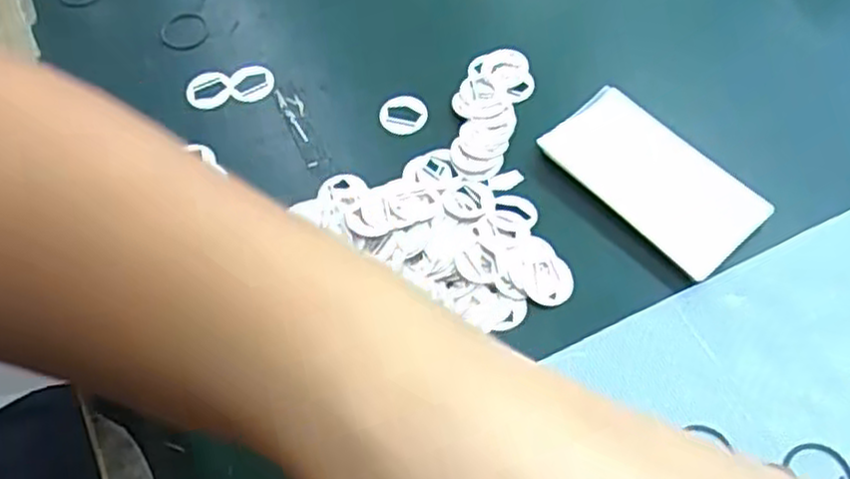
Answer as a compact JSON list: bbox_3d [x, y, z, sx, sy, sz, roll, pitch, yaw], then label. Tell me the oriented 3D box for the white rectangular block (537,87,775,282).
[{"bbox_3d":[0.082,-0.023,0.275,0.040,0.006,0.076,-40,66,-18],"label":"white rectangular block"}]

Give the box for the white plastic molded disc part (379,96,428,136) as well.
[{"bbox_3d":[-0.008,-0.049,0.299,0.018,0.008,0.015,17,62,12],"label":"white plastic molded disc part"}]

